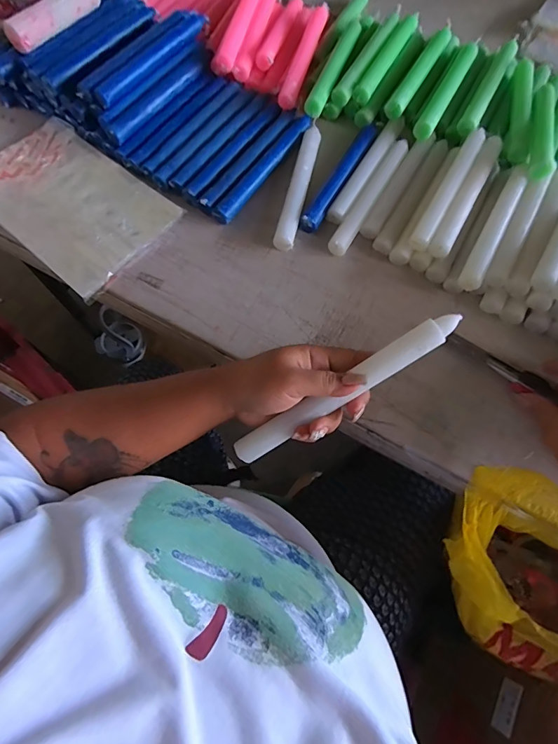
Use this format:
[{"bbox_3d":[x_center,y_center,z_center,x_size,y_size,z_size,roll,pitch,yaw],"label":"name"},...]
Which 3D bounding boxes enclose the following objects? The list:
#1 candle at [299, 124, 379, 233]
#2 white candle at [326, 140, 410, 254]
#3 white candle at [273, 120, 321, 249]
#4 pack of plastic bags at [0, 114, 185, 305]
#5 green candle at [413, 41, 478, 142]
[{"bbox_3d":[0.079,-0.244,0.493,0.021,0.021,0.190,27,71,11],"label":"candle"},{"bbox_3d":[0.114,-0.216,0.479,0.021,0.019,0.196,28,71,12],"label":"white candle"},{"bbox_3d":[0.026,-0.232,0.487,0.022,0.019,0.197,11,69,5],"label":"white candle"},{"bbox_3d":[-0.255,-0.211,0.486,0.250,0.016,0.154,38,74,15],"label":"pack of plastic bags"},{"bbox_3d":[0.226,-0.378,0.531,0.025,0.029,0.200,27,71,11],"label":"green candle"}]

